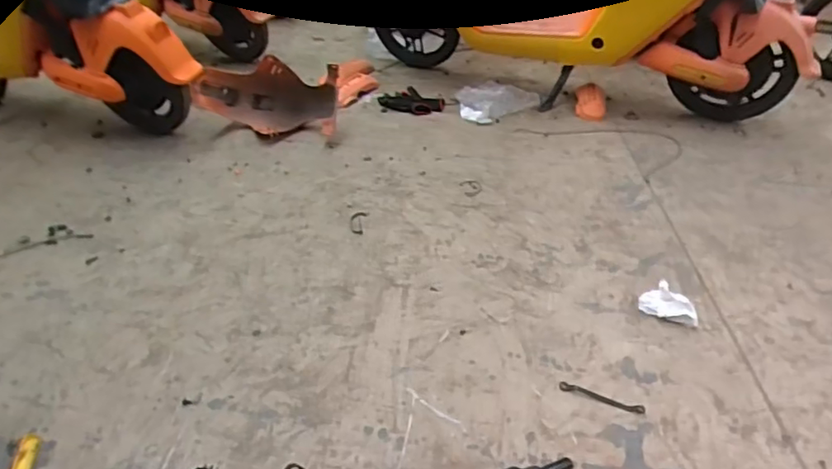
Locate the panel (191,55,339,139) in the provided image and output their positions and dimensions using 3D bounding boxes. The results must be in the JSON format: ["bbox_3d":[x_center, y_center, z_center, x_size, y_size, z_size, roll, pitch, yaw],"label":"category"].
[{"bbox_3d":[-0.444,-0.418,1.798,0.407,0.183,0.191,6,35,9],"label":"panel"}]

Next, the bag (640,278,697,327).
[{"bbox_3d":[0.482,0.136,1.109,0.109,0.047,0.056,23,41,29],"label":"bag"}]

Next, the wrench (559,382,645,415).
[{"bbox_3d":[0.308,0.272,0.970,0.137,0.004,0.019,14,37,19],"label":"wrench"}]

